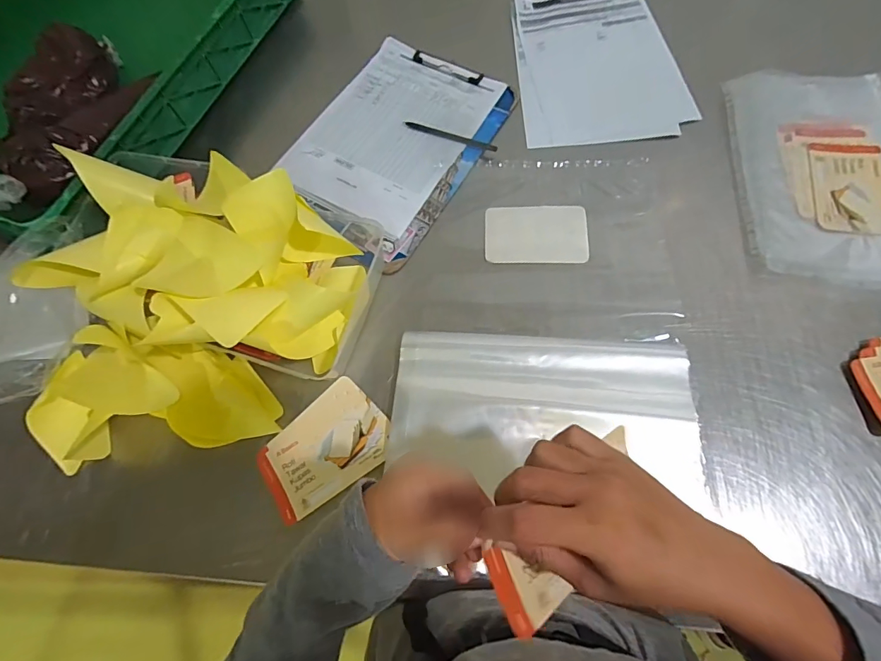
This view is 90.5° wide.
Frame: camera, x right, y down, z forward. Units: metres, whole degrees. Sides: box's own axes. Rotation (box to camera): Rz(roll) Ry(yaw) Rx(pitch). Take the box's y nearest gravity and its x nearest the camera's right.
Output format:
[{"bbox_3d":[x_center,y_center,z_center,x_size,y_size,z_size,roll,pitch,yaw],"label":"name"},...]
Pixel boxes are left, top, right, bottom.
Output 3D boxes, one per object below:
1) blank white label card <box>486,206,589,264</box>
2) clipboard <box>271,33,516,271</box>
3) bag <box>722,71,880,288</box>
[{"bbox_3d":[0.123,-0.125,0.566,0.129,0.004,0.083,0,71,5],"label":"blank white label card"},{"bbox_3d":[-0.063,-0.271,0.617,0.235,0.017,0.317,30,74,13],"label":"clipboard"},{"bbox_3d":[0.513,-0.201,0.546,0.263,0.033,0.318,4,70,5],"label":"bag"}]

